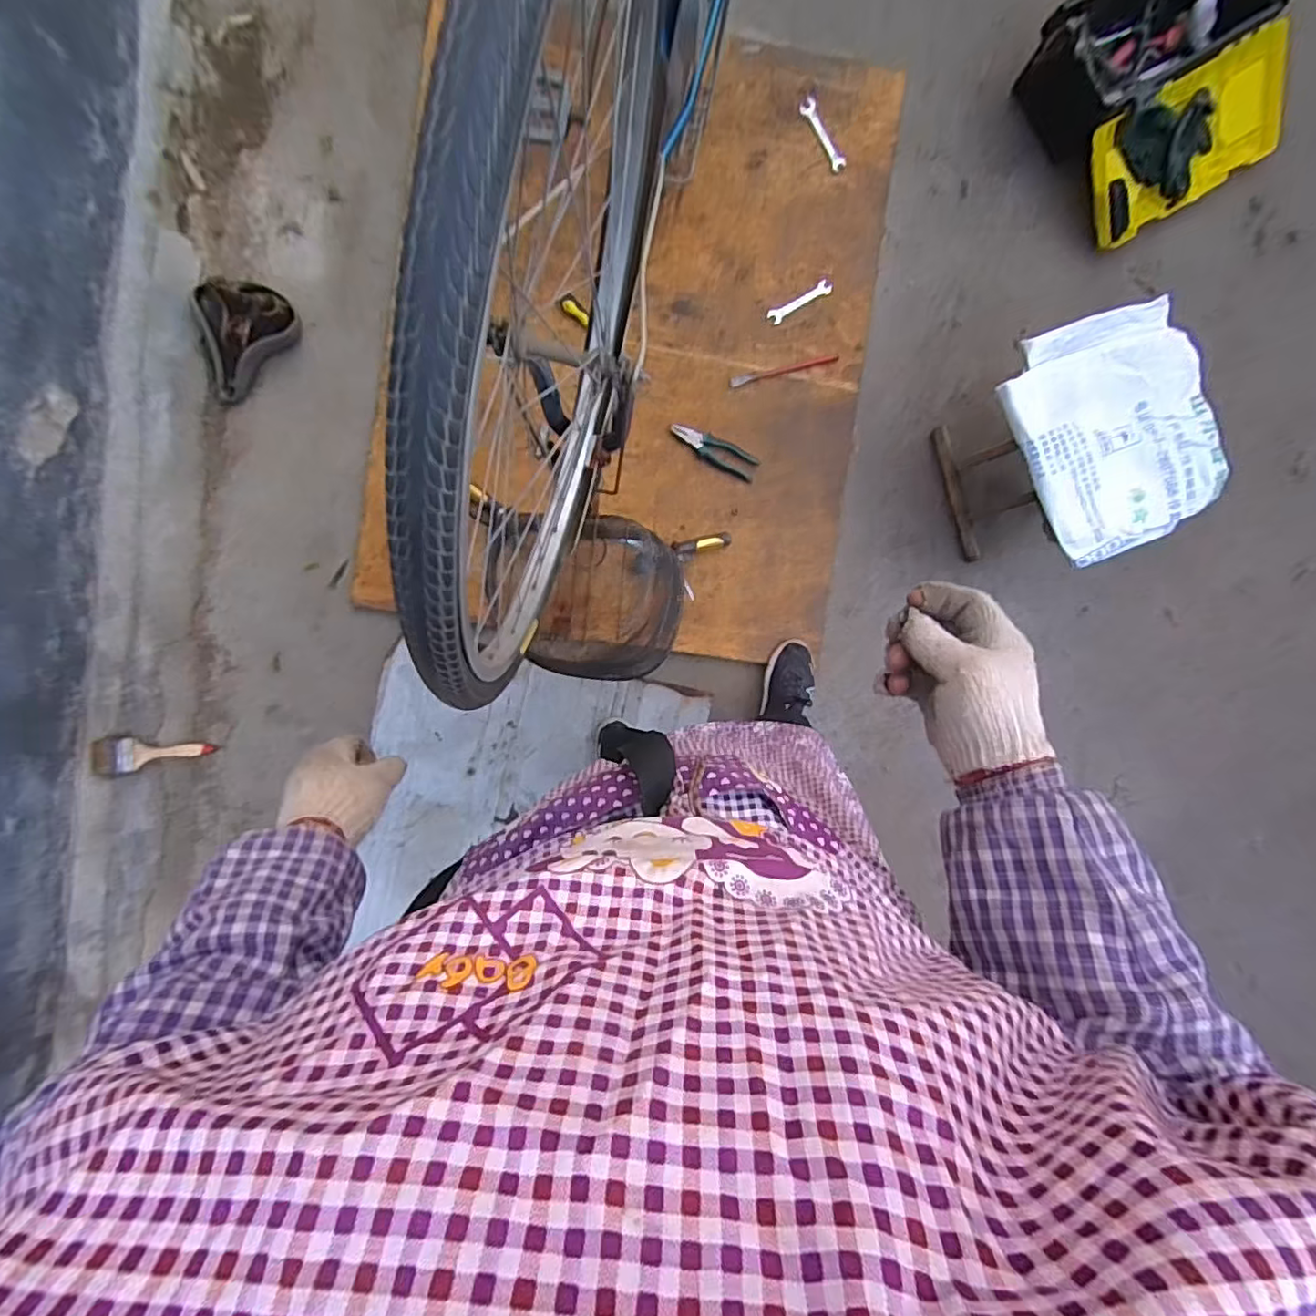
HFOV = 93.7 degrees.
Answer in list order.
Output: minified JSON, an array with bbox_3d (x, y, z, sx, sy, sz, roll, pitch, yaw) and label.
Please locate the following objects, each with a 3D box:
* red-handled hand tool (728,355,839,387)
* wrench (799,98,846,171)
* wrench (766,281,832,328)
[{"bbox_3d":[0.259,-0.593,1.273,0.223,0.014,0.017,-14,45,-1],"label":"red-handled hand tool"},{"bbox_3d":[0.339,-1.076,1.270,0.038,0.004,0.158,-26,91,0],"label":"wrench"},{"bbox_3d":[0.294,-0.736,1.273,0.140,0.032,0.010,-30,17,2],"label":"wrench"}]

